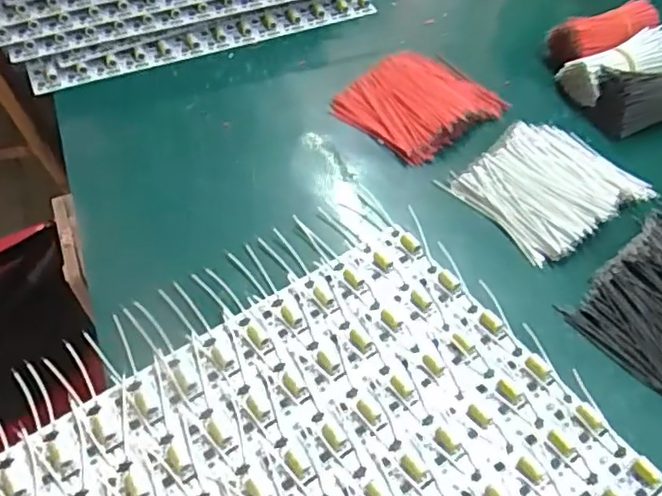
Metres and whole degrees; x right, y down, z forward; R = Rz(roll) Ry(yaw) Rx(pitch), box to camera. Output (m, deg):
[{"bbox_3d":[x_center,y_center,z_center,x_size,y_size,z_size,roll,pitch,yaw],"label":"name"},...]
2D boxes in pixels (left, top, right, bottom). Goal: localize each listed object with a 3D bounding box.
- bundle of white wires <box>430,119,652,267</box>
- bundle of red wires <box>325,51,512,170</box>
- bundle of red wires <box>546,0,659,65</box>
[{"bbox_3d":[0.147,-0.045,0.415,0.107,0.018,0.089,-28,59,-20],"label":"bundle of white wires"},{"bbox_3d":[0.065,-0.110,0.466,0.101,0.021,0.087,-32,60,-22],"label":"bundle of red wires"},{"bbox_3d":[0.220,-0.173,0.504,0.093,0.035,0.044,-24,58,-17],"label":"bundle of red wires"}]

